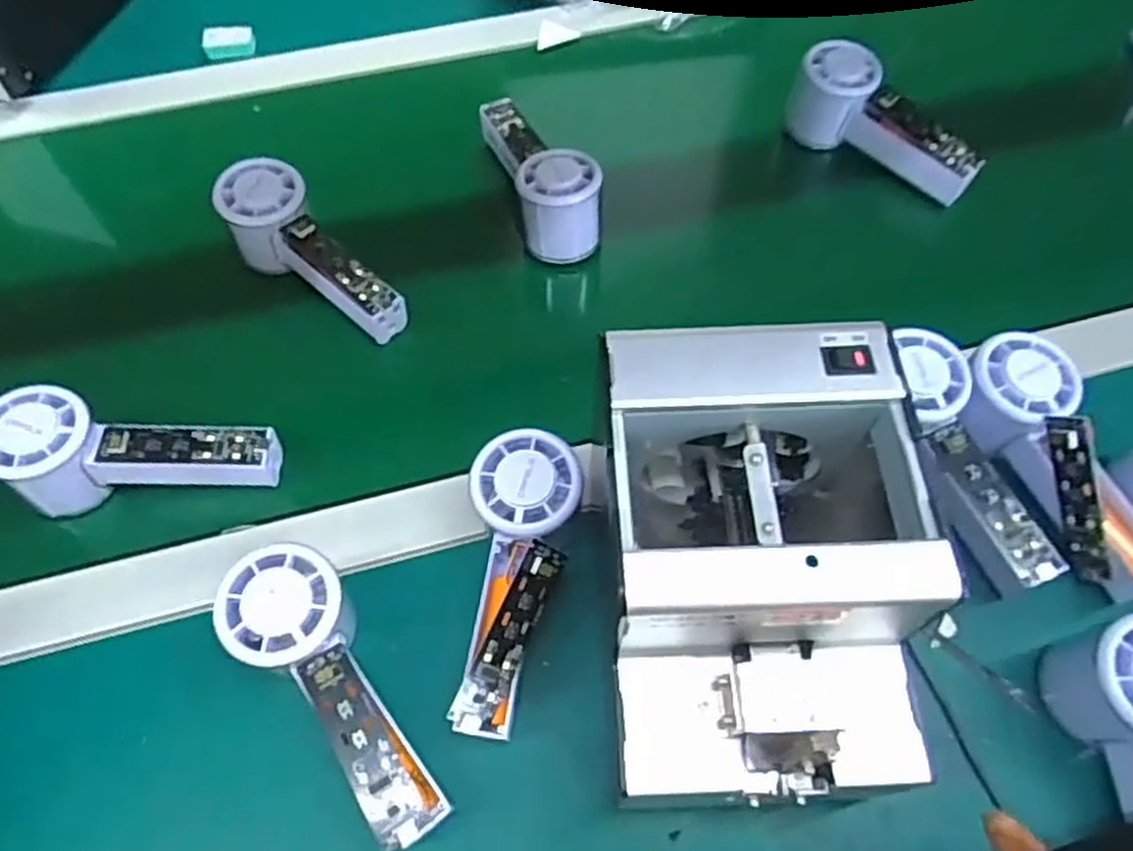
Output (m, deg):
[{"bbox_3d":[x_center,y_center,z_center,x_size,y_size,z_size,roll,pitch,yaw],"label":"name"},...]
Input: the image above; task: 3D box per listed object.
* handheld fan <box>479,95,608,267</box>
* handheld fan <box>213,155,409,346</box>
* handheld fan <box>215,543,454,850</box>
[{"bbox_3d":[-0.021,-0.193,0.566,0.054,0.057,0.146,-16,62,-8],"label":"handheld fan"},{"bbox_3d":[-0.170,-0.112,0.526,0.153,0.046,0.053,42,69,8],"label":"handheld fan"},{"bbox_3d":[-0.105,0.125,0.370,0.052,0.057,0.145,-34,65,-20],"label":"handheld fan"}]

